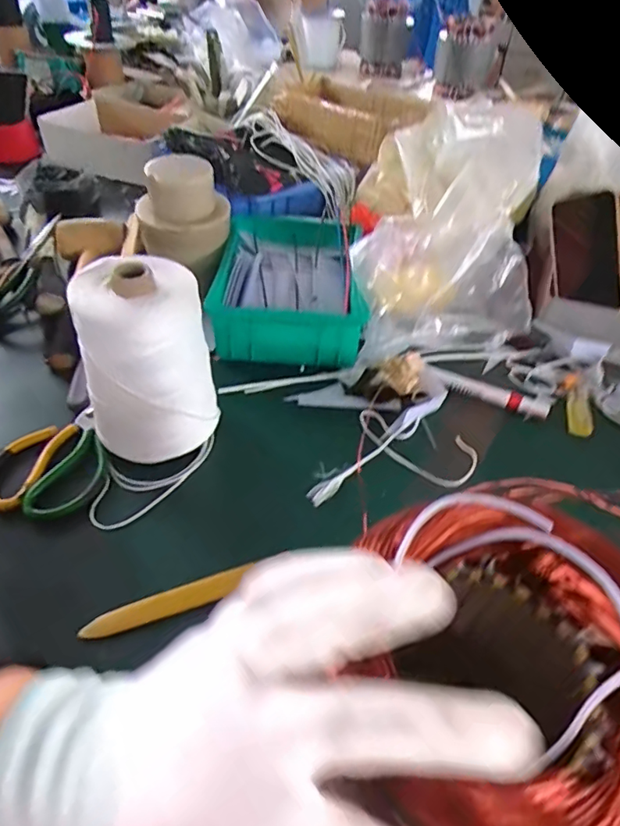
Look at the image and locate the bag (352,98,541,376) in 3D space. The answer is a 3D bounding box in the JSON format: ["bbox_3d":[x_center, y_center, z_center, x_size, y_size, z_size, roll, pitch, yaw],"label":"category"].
[{"bbox_3d":[0.169,-0.251,0.694,0.213,0.198,0.385,7,43,2],"label":"bag"}]

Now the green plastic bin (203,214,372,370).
[{"bbox_3d":[-0.021,-0.166,0.693,0.176,0.078,0.257,4,43,0],"label":"green plastic bin"}]

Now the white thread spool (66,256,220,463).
[{"bbox_3d":[-0.142,-0.037,0.479,0.107,0.180,0.088,-10,45,-15],"label":"white thread spool"}]

